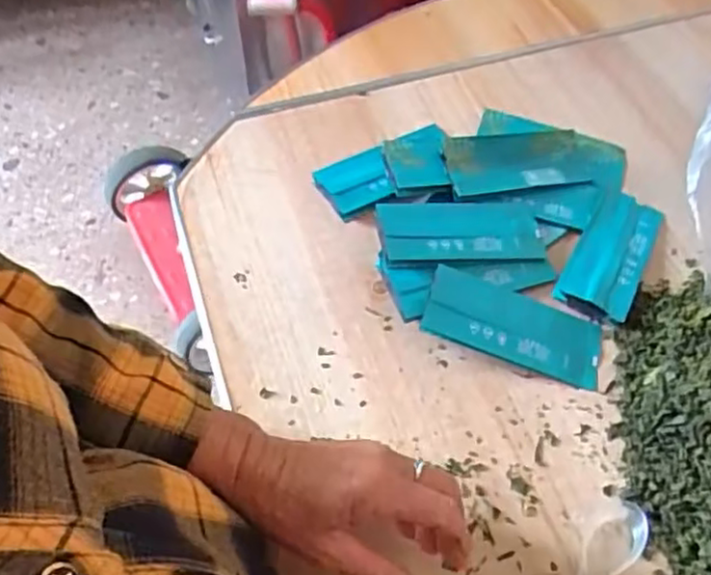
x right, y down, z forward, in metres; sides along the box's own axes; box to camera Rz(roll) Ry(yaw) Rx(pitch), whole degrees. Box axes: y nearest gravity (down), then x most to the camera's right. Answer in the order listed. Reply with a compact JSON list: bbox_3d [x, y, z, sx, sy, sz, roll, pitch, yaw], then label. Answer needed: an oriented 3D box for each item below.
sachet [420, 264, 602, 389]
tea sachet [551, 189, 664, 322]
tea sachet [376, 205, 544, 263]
[{"bbox_3d":[0.117,0.030,0.518,0.133,0.015,0.061,21,54,-2],"label":"sachet"},{"bbox_3d":[0.209,-0.032,0.559,0.056,0.007,0.132,25,59,16],"label":"tea sachet"},{"bbox_3d":[0.086,-0.042,0.552,0.133,0.012,0.058,3,60,-13],"label":"tea sachet"}]

